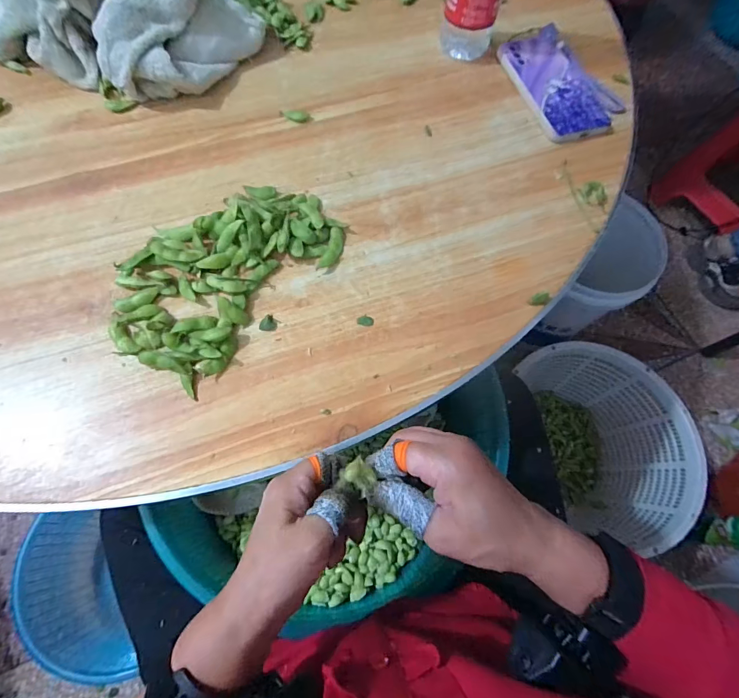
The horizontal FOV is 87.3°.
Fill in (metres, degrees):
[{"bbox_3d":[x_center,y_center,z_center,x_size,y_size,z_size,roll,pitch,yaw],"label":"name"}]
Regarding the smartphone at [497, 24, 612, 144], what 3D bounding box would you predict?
[{"bbox_3d":[0.220,-0.319,0.466,0.090,0.011,0.176,-13,70,-8],"label":"smartphone"}]

